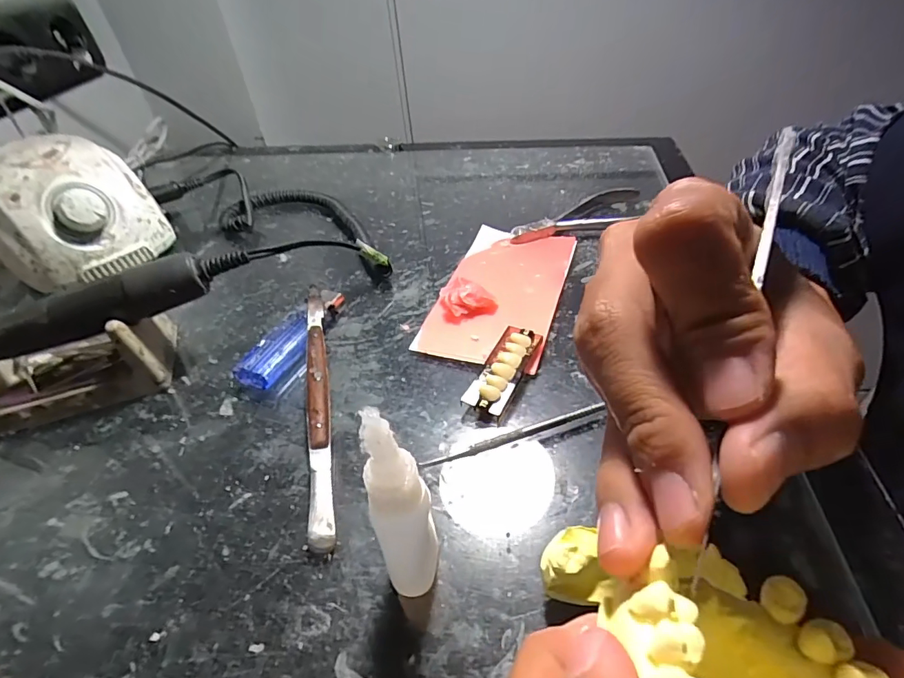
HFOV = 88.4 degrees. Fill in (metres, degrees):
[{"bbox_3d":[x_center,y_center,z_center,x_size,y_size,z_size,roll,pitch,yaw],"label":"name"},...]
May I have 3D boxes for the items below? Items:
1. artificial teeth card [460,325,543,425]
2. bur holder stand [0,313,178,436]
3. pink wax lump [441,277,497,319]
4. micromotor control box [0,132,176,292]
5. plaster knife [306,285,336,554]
[{"bbox_3d":[0.029,0.015,0.252,0.022,0.011,0.061,17,47,24],"label":"artificial teeth card"},{"bbox_3d":[-0.218,0.010,0.264,0.097,0.043,0.059,-20,44,-15],"label":"bur holder stand"},{"bbox_3d":[0.010,-0.027,0.298,0.031,0.013,0.030,-14,42,-8],"label":"pink wax lump"},{"bbox_3d":[-0.297,-0.101,0.366,0.109,0.086,0.122,-35,49,-29],"label":"micromotor control box"},{"bbox_3d":[-0.071,0.028,0.248,0.011,0.017,0.166,-11,42,-6],"label":"plaster knife"}]

